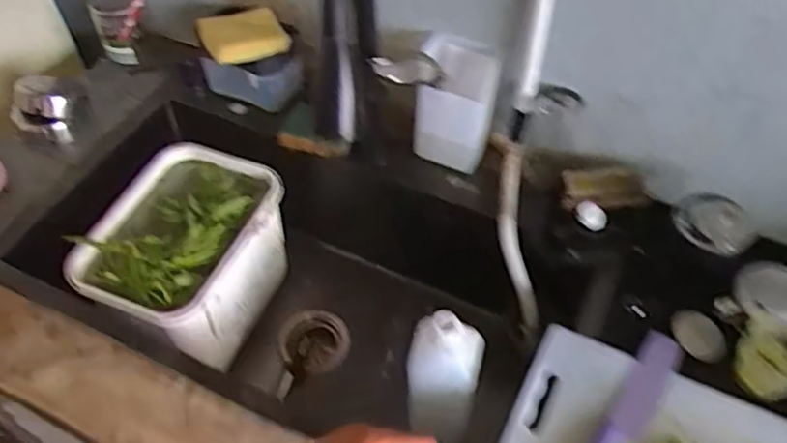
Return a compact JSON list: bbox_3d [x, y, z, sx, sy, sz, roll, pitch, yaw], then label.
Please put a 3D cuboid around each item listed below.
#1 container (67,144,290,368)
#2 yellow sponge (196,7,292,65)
[{"bbox_3d":[-0.291,0.053,0.964,0.205,0.157,0.281,15,53,12],"label":"container"},{"bbox_3d":[-0.217,-0.271,0.970,0.120,0.045,0.080,-12,52,-9],"label":"yellow sponge"}]

